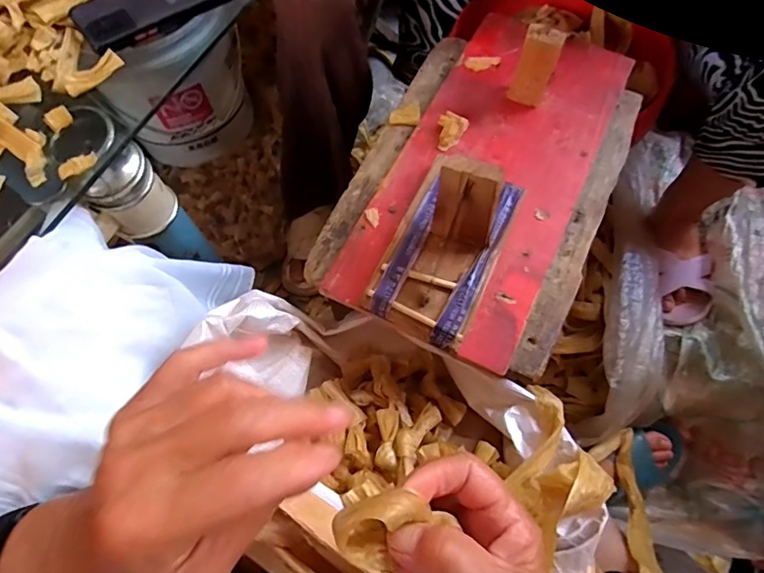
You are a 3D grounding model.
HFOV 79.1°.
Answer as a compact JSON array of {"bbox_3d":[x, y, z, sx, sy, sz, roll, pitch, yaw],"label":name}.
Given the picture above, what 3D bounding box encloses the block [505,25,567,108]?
[{"bbox_3d":[0.144,-0.206,0.436,0.034,0.071,0.021,18,69,8],"label":"block"}]

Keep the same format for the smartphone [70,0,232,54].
[{"bbox_3d":[-0.250,-0.313,0.503,0.160,0.016,0.084,-34,71,-12],"label":"smartphone"}]

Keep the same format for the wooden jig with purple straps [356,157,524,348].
[{"bbox_3d":[0.054,-0.048,0.357,0.085,0.078,0.158,23,69,10],"label":"wooden jig with purple straps"}]

